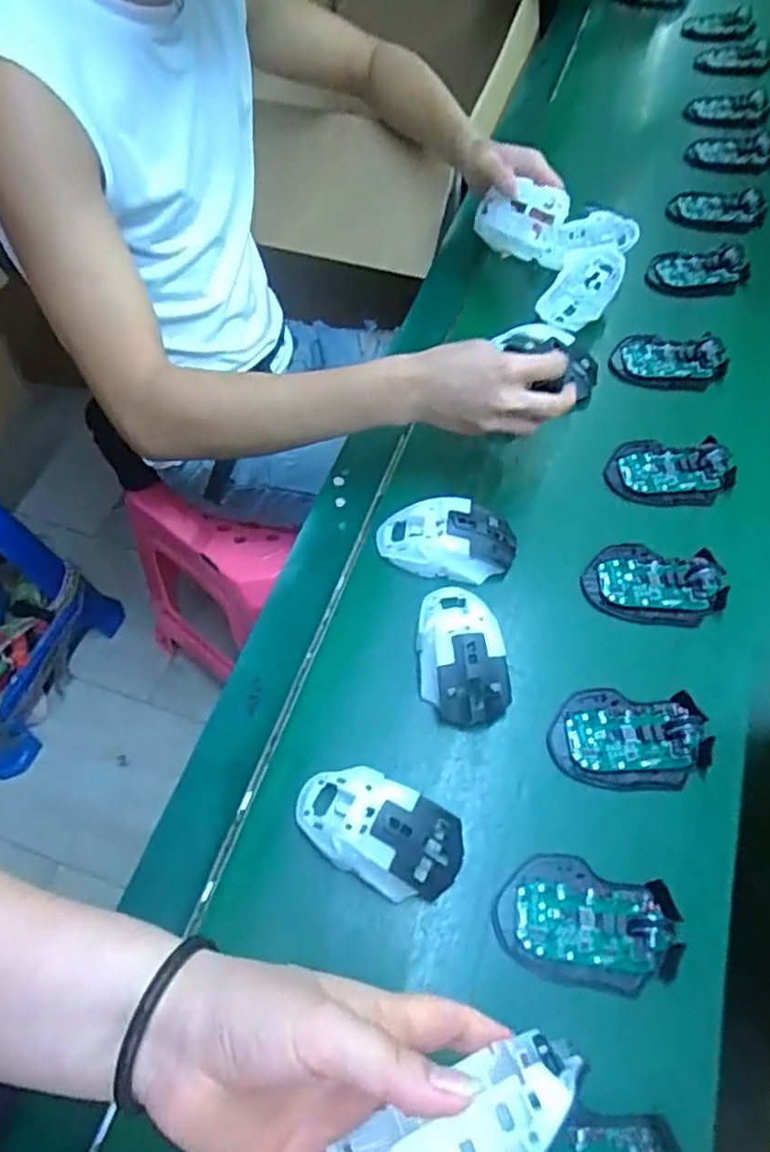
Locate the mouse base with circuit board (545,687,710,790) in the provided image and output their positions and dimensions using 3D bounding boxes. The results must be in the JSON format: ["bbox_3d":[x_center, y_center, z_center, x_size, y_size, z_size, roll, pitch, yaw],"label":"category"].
[{"bbox_3d":[0.184,0.120,0.512,0.115,0.019,0.074,5,59,2],"label":"mouse base with circuit board"}]

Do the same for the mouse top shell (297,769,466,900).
[{"bbox_3d":[-0.005,0.171,0.468,0.115,0.033,0.063,24,61,13],"label":"mouse top shell"}]

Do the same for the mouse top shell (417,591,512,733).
[{"bbox_3d":[0.057,0.058,0.539,0.062,0.032,0.113,-9,59,-7],"label":"mouse top shell"}]

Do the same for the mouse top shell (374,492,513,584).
[{"bbox_3d":[0.053,-0.033,0.587,0.114,0.027,0.066,4,59,1],"label":"mouse top shell"}]

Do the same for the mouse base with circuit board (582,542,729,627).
[{"bbox_3d":[0.229,0.004,0.582,0.116,0.017,0.068,10,59,5],"label":"mouse base with circuit board"}]

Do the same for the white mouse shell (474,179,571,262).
[{"bbox_3d":[0.133,-0.360,0.701,0.089,0.069,0.033,22,61,12],"label":"white mouse shell"}]

